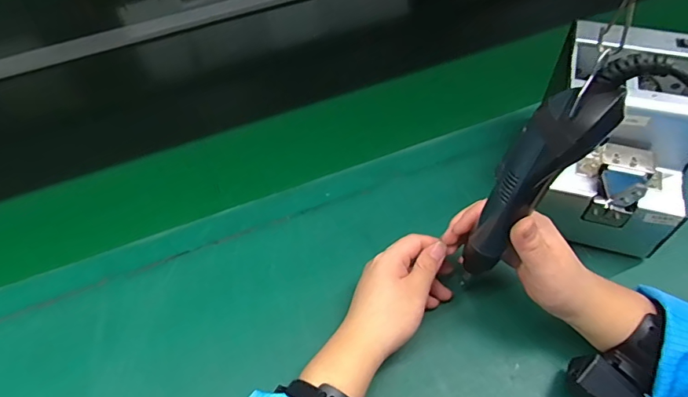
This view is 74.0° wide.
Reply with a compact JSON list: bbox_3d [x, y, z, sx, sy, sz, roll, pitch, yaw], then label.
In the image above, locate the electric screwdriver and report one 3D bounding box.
[{"bbox_3d":[0.129,-0.007,0.330,0.032,0.190,0.034,-12,54,-22],"label":"electric screwdriver"}]

